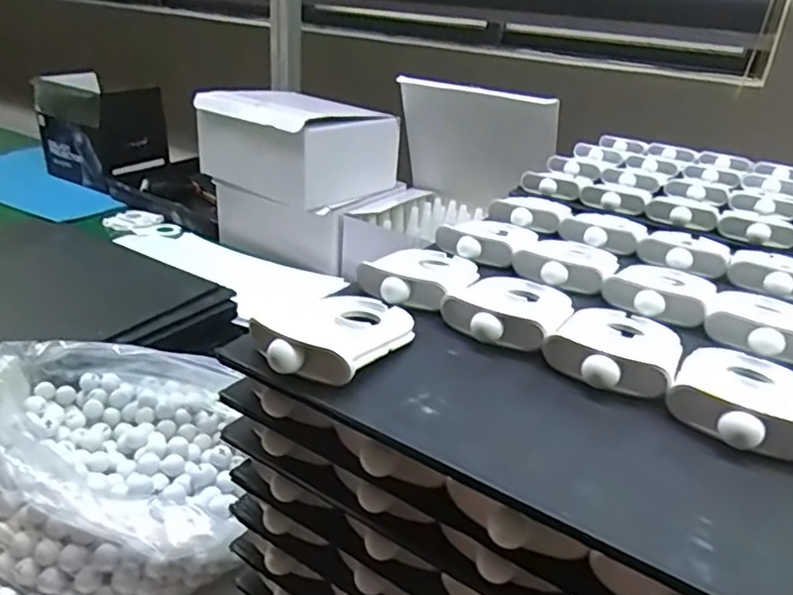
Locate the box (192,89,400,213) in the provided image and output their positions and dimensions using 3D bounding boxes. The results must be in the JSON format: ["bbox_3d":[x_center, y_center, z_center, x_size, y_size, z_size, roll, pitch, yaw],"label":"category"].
[{"bbox_3d":[-0.150,-0.227,0.929,0.238,0.120,0.197,20,30,30],"label":"box"}]

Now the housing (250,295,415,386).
[{"bbox_3d":[-0.026,0.016,0.299,0.048,0.022,0.084,17,28,25],"label":"housing"}]

